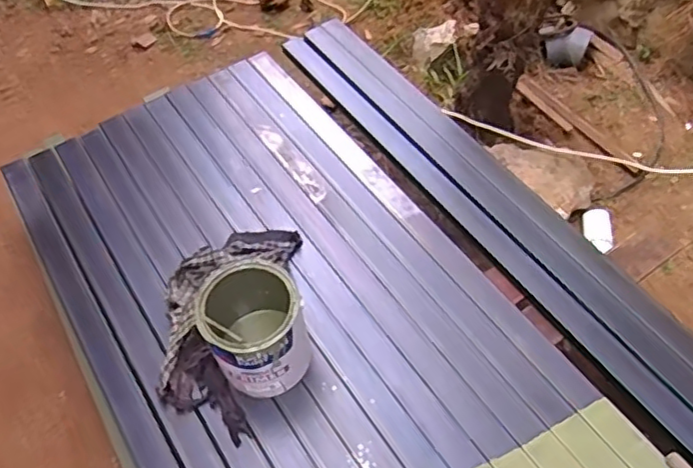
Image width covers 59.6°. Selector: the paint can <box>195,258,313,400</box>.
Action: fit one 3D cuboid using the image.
[{"bbox_3d":[-0.152,0.161,1.035,0.157,0.196,0.171,-2,55,2],"label":"paint can"}]

